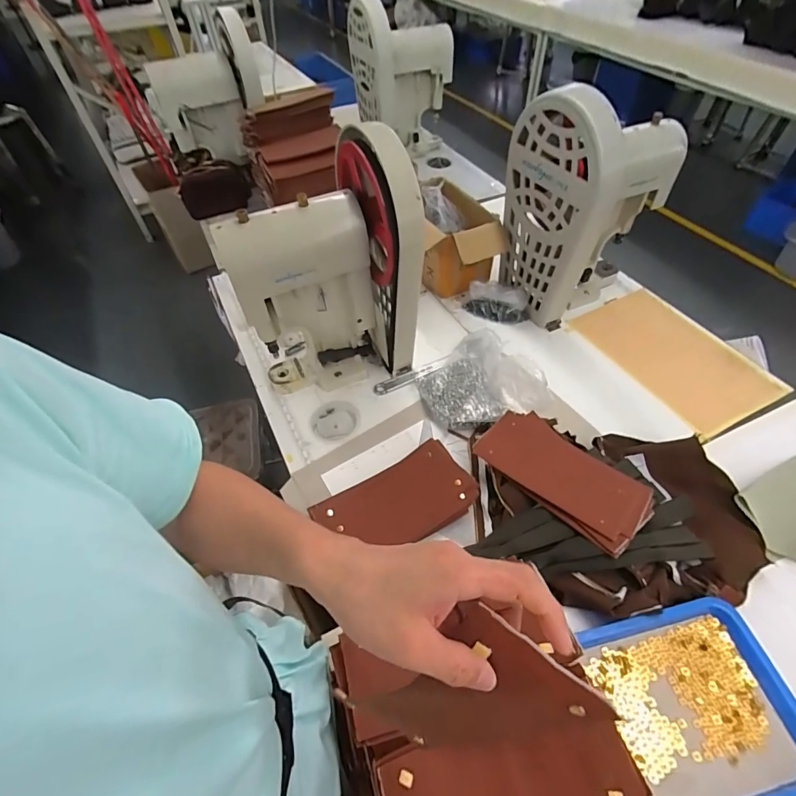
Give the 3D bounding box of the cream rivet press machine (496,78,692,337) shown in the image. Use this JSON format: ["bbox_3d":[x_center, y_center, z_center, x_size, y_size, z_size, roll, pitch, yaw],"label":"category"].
[{"bbox_3d":[0.408,-0.443,0.969,0.295,0.433,0.254,-33,58,-21],"label":"cream rivet press machine"}]

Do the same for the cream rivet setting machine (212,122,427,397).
[{"bbox_3d":[-0.132,-0.223,0.840,0.328,0.452,0.170,-13,53,-7],"label":"cream rivet setting machine"}]

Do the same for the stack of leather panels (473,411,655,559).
[{"bbox_3d":[0.276,0.125,0.724,0.136,0.023,0.275,-39,60,-24],"label":"stack of leather panels"}]

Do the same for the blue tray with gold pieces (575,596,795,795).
[{"bbox_3d":[0.377,0.402,0.549,0.267,0.032,0.221,-11,52,-6],"label":"blue tray with gold pieces"}]

